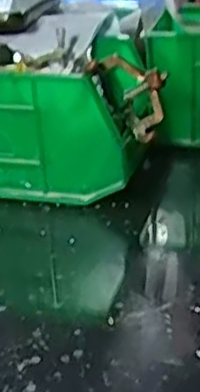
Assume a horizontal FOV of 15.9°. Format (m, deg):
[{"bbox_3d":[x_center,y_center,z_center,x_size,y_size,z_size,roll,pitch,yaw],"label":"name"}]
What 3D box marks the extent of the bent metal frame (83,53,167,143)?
[{"bbox_3d":[0.017,-0.061,0.443,0.046,0.054,0.022,-1,27,3],"label":"bent metal frame"}]

